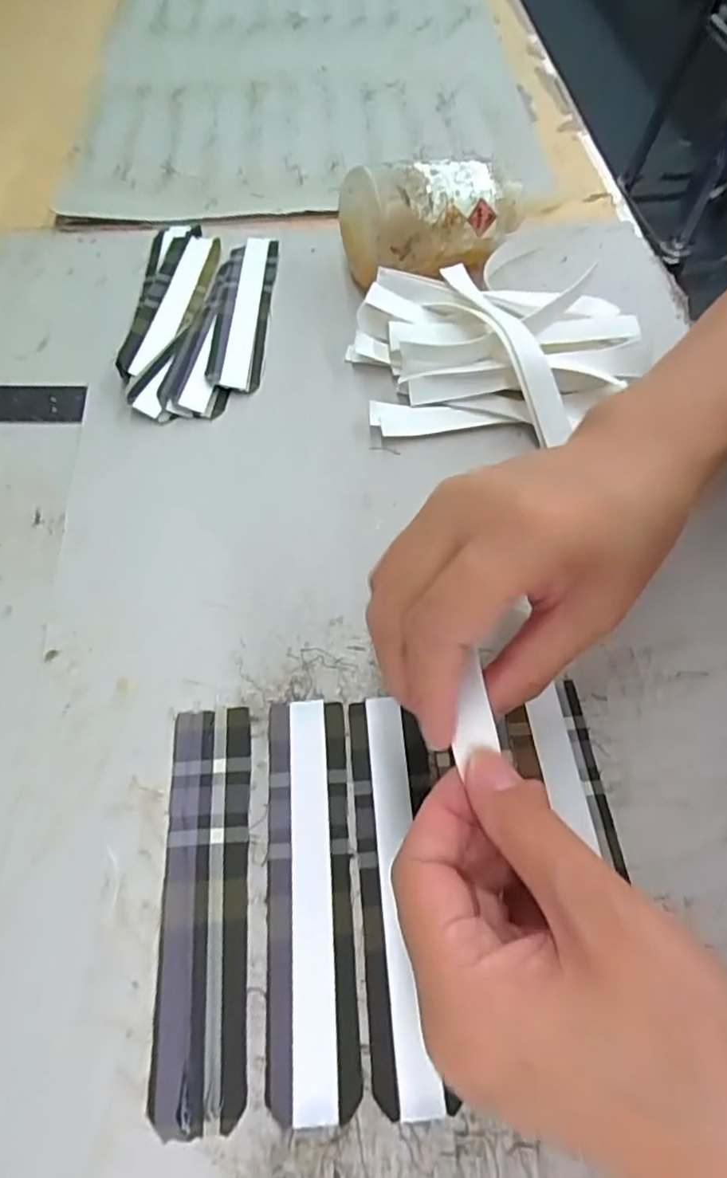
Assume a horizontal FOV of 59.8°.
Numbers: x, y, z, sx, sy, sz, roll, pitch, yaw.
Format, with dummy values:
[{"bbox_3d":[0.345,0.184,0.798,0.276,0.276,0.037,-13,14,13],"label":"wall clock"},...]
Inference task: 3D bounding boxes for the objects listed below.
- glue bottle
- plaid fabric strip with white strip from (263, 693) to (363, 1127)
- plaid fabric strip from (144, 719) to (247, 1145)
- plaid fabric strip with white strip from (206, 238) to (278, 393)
[{"bbox_3d":[0.046,-0.234,0.401,0.113,0.068,0.053,-18,62,-11],"label":"glue bottle"},{"bbox_3d":[-0.021,0.113,0.243,0.032,0.005,0.142,-3,60,-2],"label":"plaid fabric strip with white strip"},{"bbox_3d":[-0.060,0.114,0.239,0.032,0.004,0.140,-4,60,-3],"label":"plaid fabric strip"},{"bbox_3d":[-0.077,-0.181,0.406,0.034,0.007,0.139,0,60,-1],"label":"plaid fabric strip with white strip"}]

